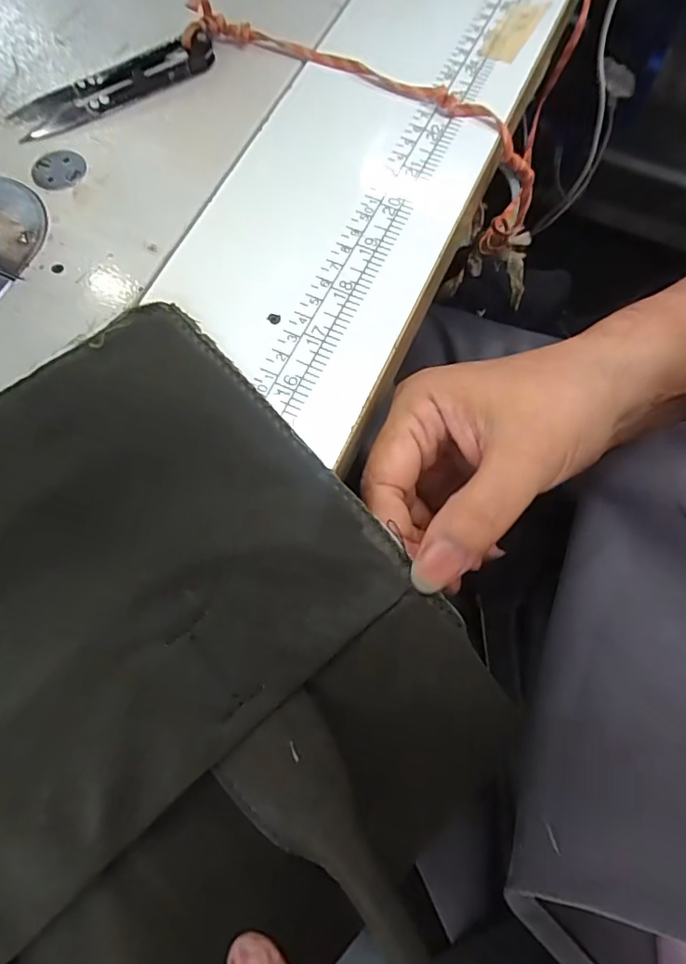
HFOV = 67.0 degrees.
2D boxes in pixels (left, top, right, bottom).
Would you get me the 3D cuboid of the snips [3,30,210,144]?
[{"bbox_3d":[-0.110,-0.192,0.252,0.100,0.010,0.023,-25,73,-7],"label":"snips"}]

